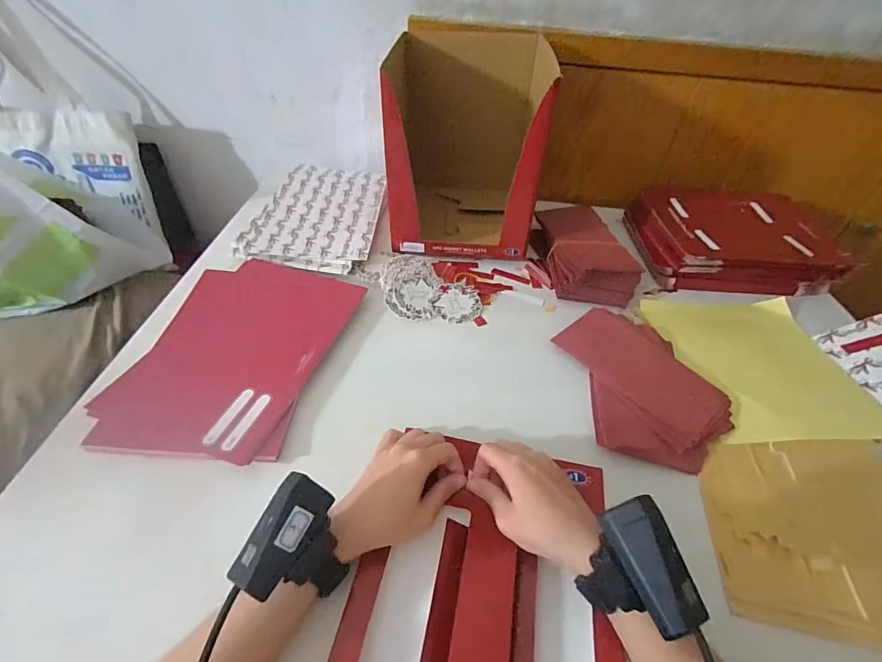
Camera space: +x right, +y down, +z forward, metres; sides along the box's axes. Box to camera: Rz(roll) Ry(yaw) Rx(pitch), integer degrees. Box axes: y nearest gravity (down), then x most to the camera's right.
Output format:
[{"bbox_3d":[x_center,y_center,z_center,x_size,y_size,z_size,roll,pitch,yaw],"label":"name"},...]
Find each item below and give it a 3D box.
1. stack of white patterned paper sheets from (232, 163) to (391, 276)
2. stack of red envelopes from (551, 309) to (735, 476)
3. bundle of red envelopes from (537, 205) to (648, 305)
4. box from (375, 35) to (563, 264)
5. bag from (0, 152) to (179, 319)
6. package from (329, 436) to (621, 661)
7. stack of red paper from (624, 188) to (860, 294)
[{"bbox_3d":[-0.186,-0.193,0.656,0.183,0.013,0.273,7,48,2],"label":"stack of white patterned paper sheets"},{"bbox_3d":[0.224,0.050,0.459,0.148,0.022,0.207,-4,48,-8],"label":"stack of red envelopes"},{"bbox_3d":[0.211,-0.119,0.606,0.105,0.049,0.192,0,44,-6],"label":"bundle of red envelopes"},{"bbox_3d":[0.035,-0.276,0.611,0.201,0.220,0.256,4,43,-1],"label":"box"},{"bbox_3d":[-0.631,-0.152,0.615,0.328,0.237,0.146,-24,51,-28],"label":"bag"},{"bbox_3d":[0.034,0.192,0.311,0.189,0.029,0.225,11,48,6],"label":"package"},{"bbox_3d":[0.448,-0.142,0.641,0.248,0.068,0.192,4,44,-3],"label":"stack of red paper"}]

